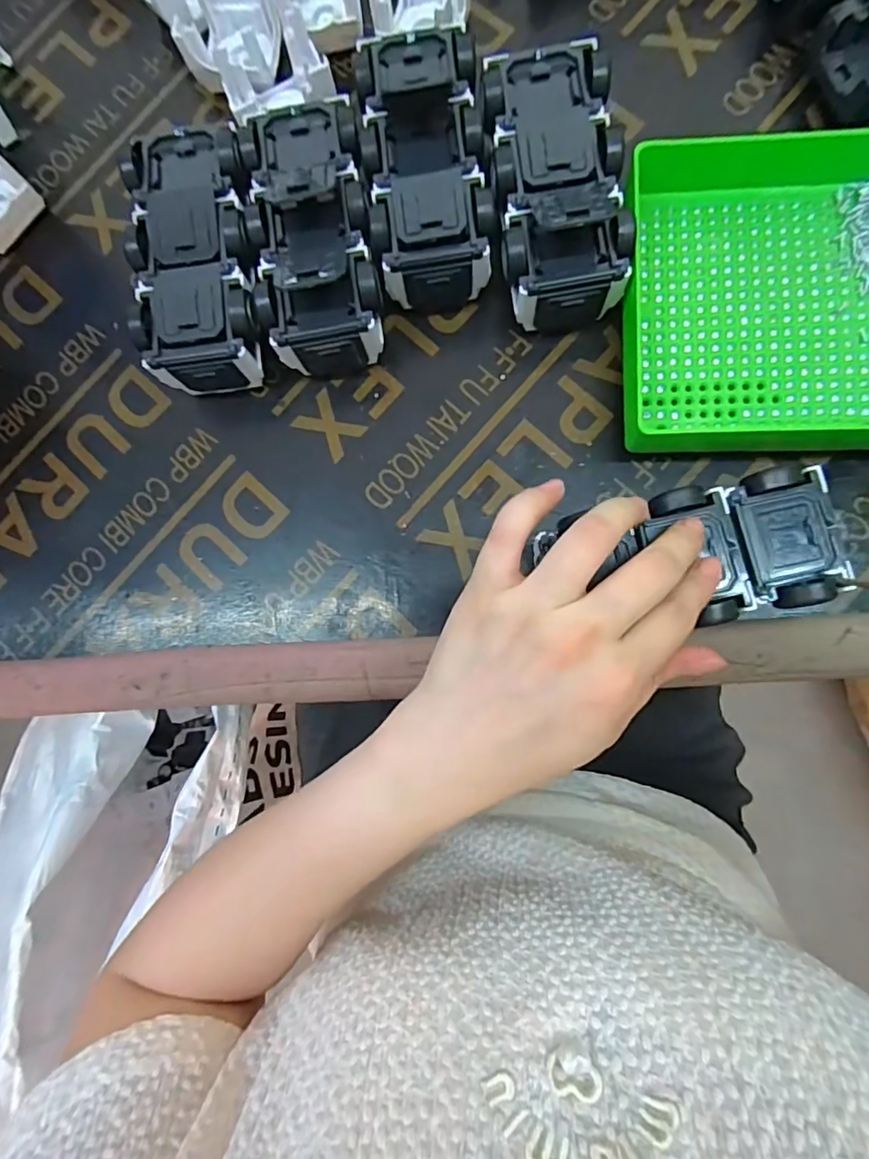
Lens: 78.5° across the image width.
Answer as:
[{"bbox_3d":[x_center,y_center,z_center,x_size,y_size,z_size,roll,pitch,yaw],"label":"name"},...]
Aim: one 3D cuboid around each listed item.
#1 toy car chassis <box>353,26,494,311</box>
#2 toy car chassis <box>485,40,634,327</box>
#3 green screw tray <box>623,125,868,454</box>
[{"bbox_3d":[-0.004,-0.212,0.282,0.059,0.045,0.128,-6,86,5],"label":"toy car chassis"},{"bbox_3d":[0.061,-0.198,0.270,0.060,0.057,0.132,-6,86,5],"label":"toy car chassis"},{"bbox_3d":[0.219,-0.145,0.262,0.237,0.037,0.159,2,87,5],"label":"green screw tray"}]

